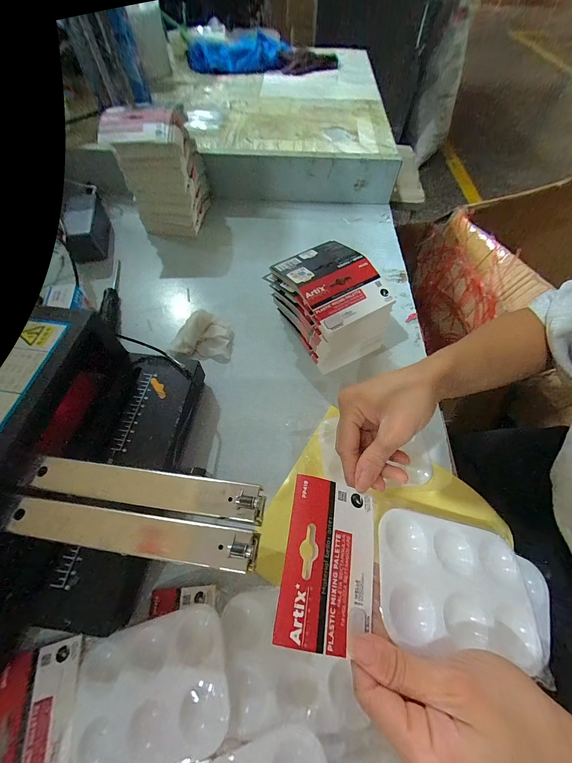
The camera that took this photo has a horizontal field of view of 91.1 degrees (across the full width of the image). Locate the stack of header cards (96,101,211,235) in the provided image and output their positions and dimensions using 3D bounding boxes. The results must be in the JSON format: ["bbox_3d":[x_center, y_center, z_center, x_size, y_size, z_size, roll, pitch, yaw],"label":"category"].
[{"bbox_3d":[-0.214,-0.360,0.489,0.135,0.160,0.116,0,60,-3],"label":"stack of header cards"}]

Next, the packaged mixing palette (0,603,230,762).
[{"bbox_3d":[-0.138,0.249,0.215,0.186,0.014,0.094,-17,54,-1],"label":"packaged mixing palette"}]

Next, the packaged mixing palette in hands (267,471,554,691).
[{"bbox_3d":[0.096,0.139,0.203,0.198,0.014,0.095,16,59,-7],"label":"packaged mixing palette in hands"}]

